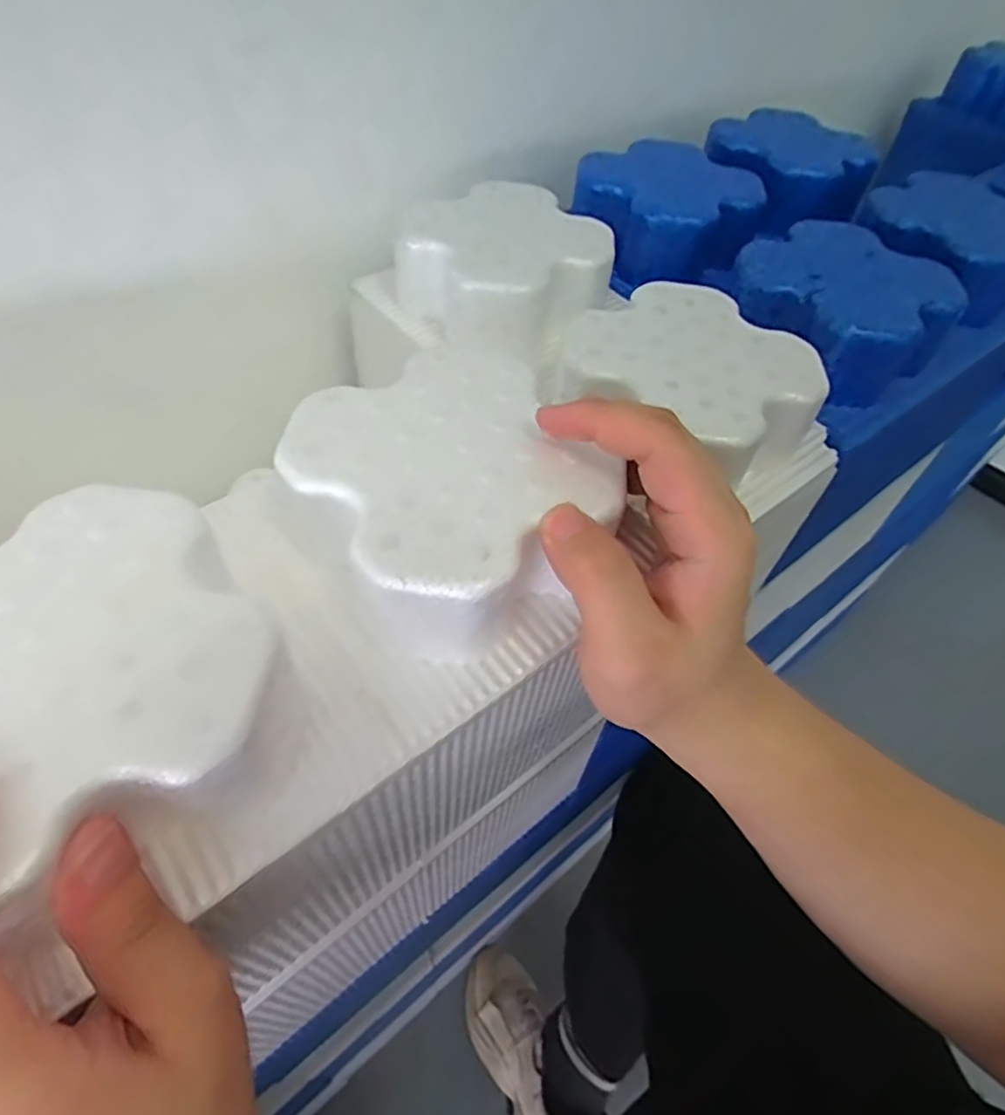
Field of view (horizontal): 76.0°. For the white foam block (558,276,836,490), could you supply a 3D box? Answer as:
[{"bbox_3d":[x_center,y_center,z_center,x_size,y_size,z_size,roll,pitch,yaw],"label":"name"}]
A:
[{"bbox_3d":[0.100,-0.095,0.336,0.122,0.032,0.113,26,54,15],"label":"white foam block"}]

